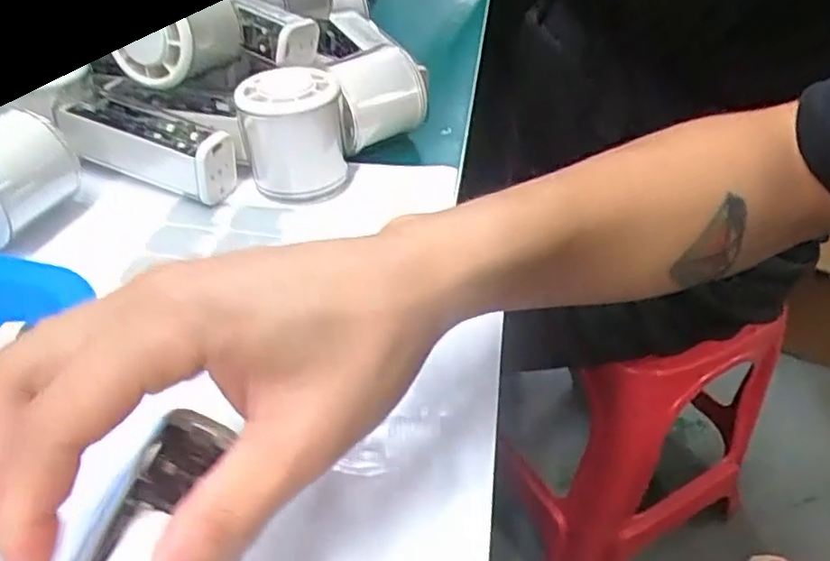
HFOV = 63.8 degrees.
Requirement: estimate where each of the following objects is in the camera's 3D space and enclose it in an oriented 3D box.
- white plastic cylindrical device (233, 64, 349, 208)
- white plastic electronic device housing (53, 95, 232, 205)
[{"bbox_3d":[-0.068,-0.081,0.378,0.058,0.064,0.051,-7,41,-7],"label":"white plastic cylindrical device"},{"bbox_3d":[-0.153,-0.078,0.378,0.102,0.042,0.029,13,42,16],"label":"white plastic electronic device housing"}]

